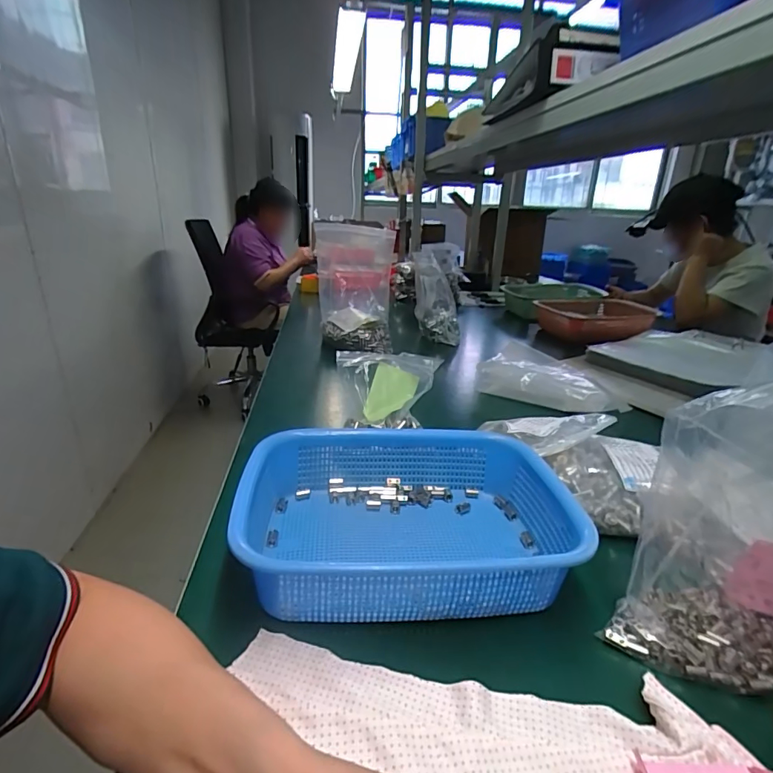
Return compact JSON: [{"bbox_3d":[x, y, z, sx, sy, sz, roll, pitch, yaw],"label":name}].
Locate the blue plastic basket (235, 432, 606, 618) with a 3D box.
[{"bbox_3d":[0.017,0.116,0.413,0.268,0.074,0.200,0,21,-5],"label":"blue plastic basket"}]

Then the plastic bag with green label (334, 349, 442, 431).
[{"bbox_3d":[0.007,0.002,0.644,0.146,0.066,0.128,-1,22,-8],"label":"plastic bag with green label"}]

